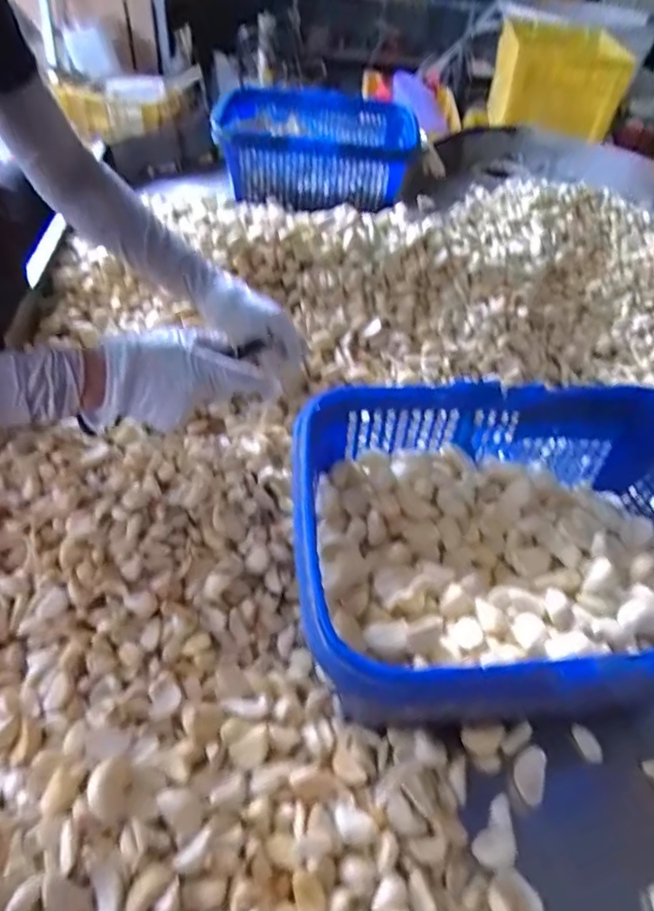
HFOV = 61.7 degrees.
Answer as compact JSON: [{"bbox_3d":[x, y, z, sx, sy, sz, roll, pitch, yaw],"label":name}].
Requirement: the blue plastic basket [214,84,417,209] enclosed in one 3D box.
[{"bbox_3d":[-0.023,-0.551,0.978,0.334,0.104,0.265,3,46,-4],"label":"blue plastic basket"}]

